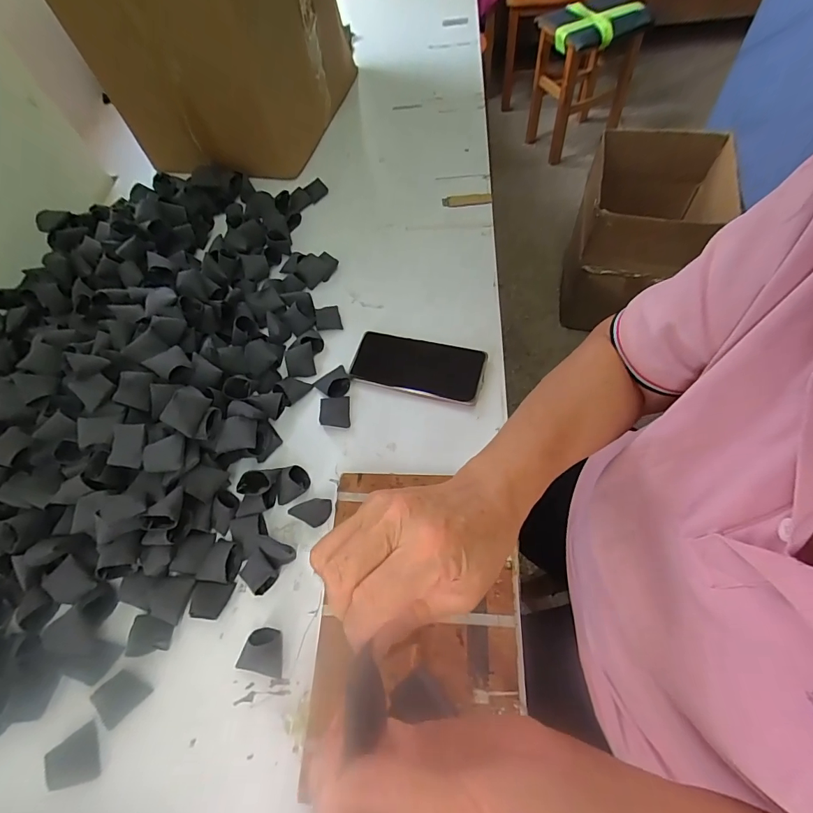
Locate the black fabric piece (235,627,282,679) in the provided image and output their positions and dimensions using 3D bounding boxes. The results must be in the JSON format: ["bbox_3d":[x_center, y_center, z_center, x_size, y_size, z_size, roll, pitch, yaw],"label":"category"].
[{"bbox_3d":[-0.135,0.225,0.391,0.042,0.024,0.036,6,63,11],"label":"black fabric piece"}]

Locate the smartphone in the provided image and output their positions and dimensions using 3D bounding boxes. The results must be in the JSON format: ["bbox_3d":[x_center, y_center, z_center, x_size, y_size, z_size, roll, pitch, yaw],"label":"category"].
[{"bbox_3d":[0.013,-0.051,0.521,0.160,0.012,0.080,9,60,13],"label":"smartphone"}]

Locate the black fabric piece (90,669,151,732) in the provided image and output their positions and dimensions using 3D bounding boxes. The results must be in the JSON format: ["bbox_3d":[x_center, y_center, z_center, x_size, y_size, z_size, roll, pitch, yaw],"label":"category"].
[{"bbox_3d":[-0.263,0.265,0.390,0.043,0.008,0.035,-41,64,-14],"label":"black fabric piece"}]

